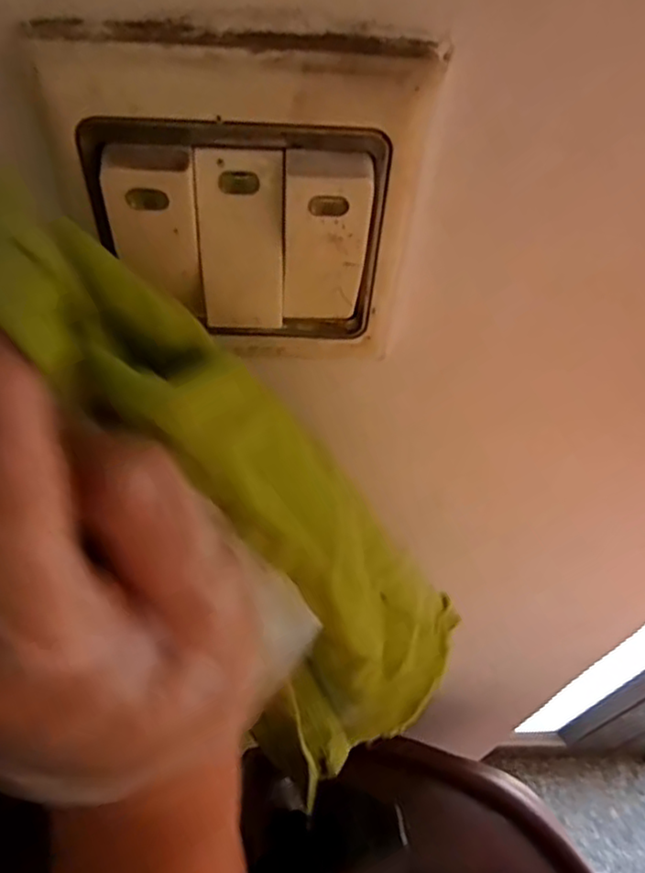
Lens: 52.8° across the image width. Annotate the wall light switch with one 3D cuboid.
[{"bbox_3d":[-0.017,-0.050,0.157,0.080,0.080,0.014,-1,51,-3],"label":"wall light switch"}]

